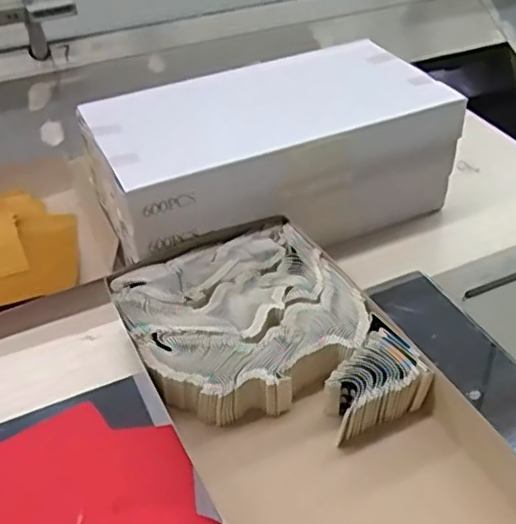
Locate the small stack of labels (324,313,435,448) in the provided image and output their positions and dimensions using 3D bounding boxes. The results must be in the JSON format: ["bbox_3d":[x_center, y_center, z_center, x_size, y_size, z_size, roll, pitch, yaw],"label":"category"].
[{"bbox_3d":[0.073,0.079,0.432,0.067,0.035,0.060,-17,44,-17],"label":"small stack of labels"}]

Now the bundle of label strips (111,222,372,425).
[{"bbox_3d":[-0.010,0.045,0.480,0.161,0.044,0.154,-20,45,-19],"label":"bundle of label strips"}]

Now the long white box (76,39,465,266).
[{"bbox_3d":[0.002,-0.103,0.608,0.312,0.128,0.194,-14,43,-19],"label":"long white box"}]

